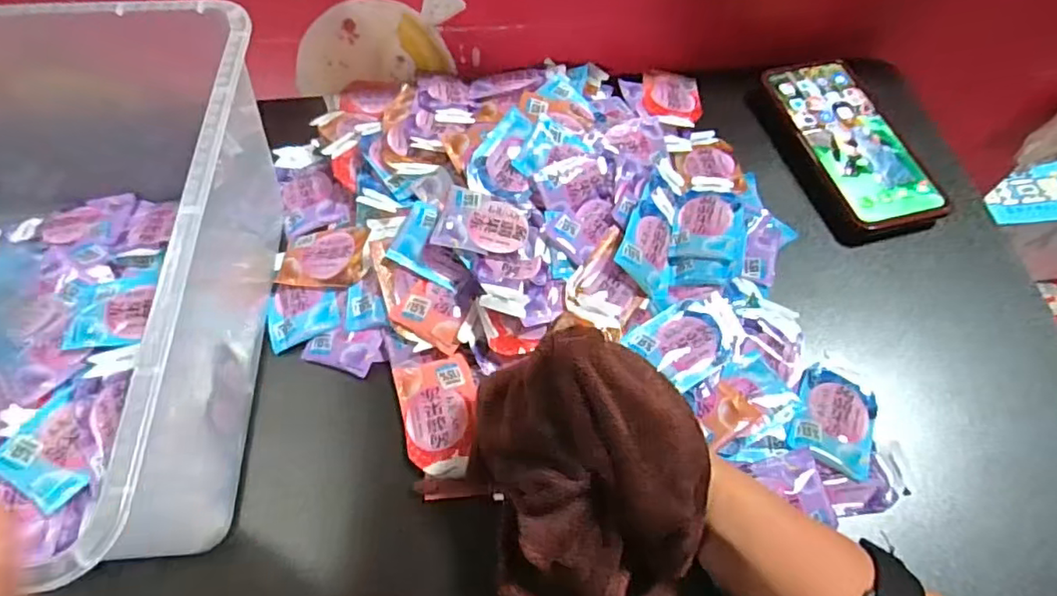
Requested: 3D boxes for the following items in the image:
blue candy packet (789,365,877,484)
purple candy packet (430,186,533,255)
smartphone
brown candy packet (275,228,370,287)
[{"bbox_3d":[0.191,0.071,0.360,0.047,0.014,0.070,25,63,11],"label":"blue candy packet"},{"bbox_3d":[-0.028,-0.048,0.377,0.058,0.012,0.045,7,61,2],"label":"purple candy packet"},{"bbox_3d":[0.256,-0.128,0.465,0.085,0.012,0.164,-13,63,-9],"label":"smartphone"},{"bbox_3d":[-0.140,-0.028,0.399,0.064,0.017,0.044,7,61,2],"label":"brown candy packet"}]

